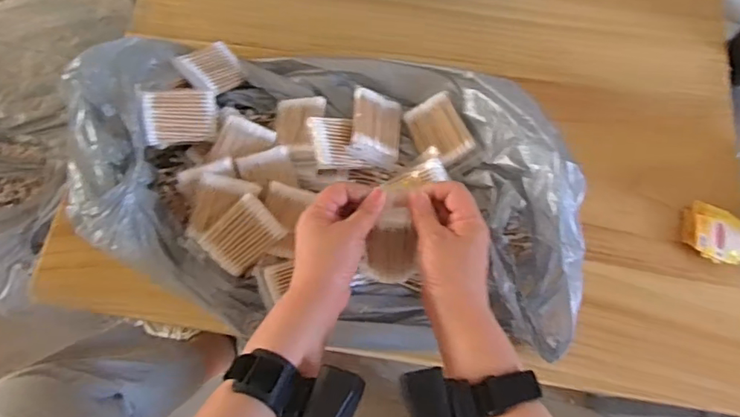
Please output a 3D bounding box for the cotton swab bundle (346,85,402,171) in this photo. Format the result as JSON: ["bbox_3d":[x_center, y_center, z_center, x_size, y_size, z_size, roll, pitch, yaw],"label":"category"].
[{"bbox_3d":[0.007,-0.090,0.584,0.057,0.014,0.083,14,67,-20],"label":"cotton swab bundle"}]

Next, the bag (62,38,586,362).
[{"bbox_3d":[-0.042,-0.030,0.560,0.528,0.104,0.295,11,69,3],"label":"bag"}]

